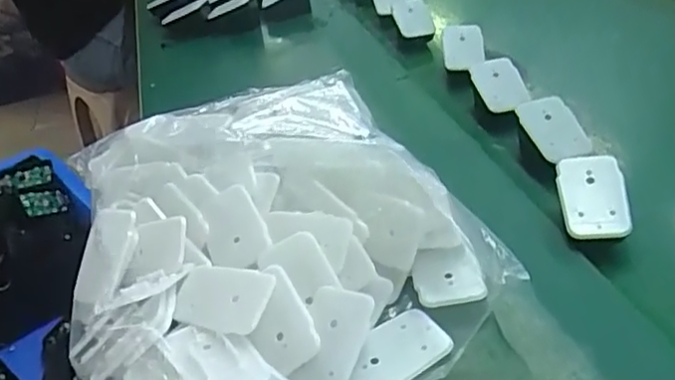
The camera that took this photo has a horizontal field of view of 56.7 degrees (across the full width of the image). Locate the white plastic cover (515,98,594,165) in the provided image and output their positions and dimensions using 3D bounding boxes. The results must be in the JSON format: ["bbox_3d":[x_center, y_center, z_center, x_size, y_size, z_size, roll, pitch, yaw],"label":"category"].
[{"bbox_3d":[0.180,-0.051,0.520,0.039,0.013,0.067,-27,58,14],"label":"white plastic cover"}]

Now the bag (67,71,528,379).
[{"bbox_3d":[-0.066,0.016,0.454,0.269,0.092,0.314,-15,36,-14],"label":"bag"}]

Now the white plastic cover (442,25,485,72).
[{"bbox_3d":[0.137,-0.155,0.680,0.045,0.047,0.016,-7,24,-12],"label":"white plastic cover"}]

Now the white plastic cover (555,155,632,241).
[{"bbox_3d":[0.180,0.005,0.442,0.044,0.008,0.064,-9,60,15],"label":"white plastic cover"}]

